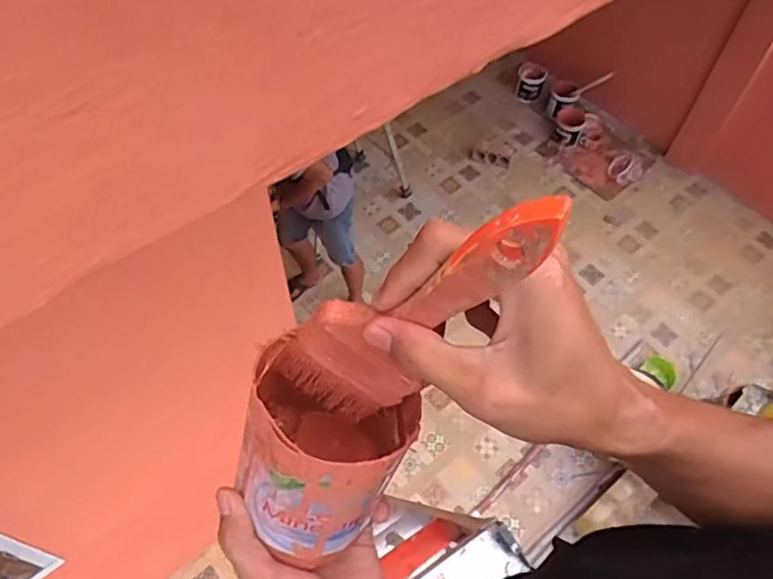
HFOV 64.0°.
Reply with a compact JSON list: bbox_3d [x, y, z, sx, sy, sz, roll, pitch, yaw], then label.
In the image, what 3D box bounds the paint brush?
[{"bbox_3d":[0.008,0.014,0.274,0.057,0.194,0.024,24,54,-19],"label":"paint brush"}]

